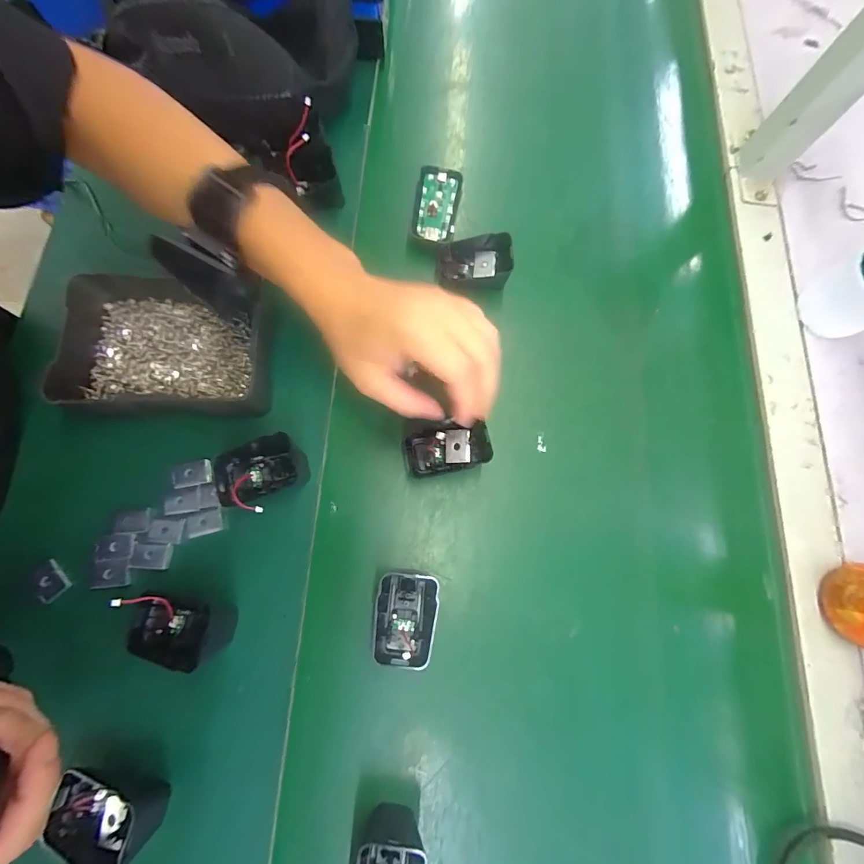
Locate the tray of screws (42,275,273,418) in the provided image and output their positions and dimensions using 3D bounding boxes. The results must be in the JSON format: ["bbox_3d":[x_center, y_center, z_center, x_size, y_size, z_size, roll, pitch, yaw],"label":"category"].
[{"bbox_3d":[-0.233,-0.073,0.357,0.178,0.037,0.118,0,74,-1],"label":"tray of screws"}]

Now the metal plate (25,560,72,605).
[{"bbox_3d":[-0.302,0.118,0.323,0.024,0.007,0.029,-41,78,-11],"label":"metal plate"}]

